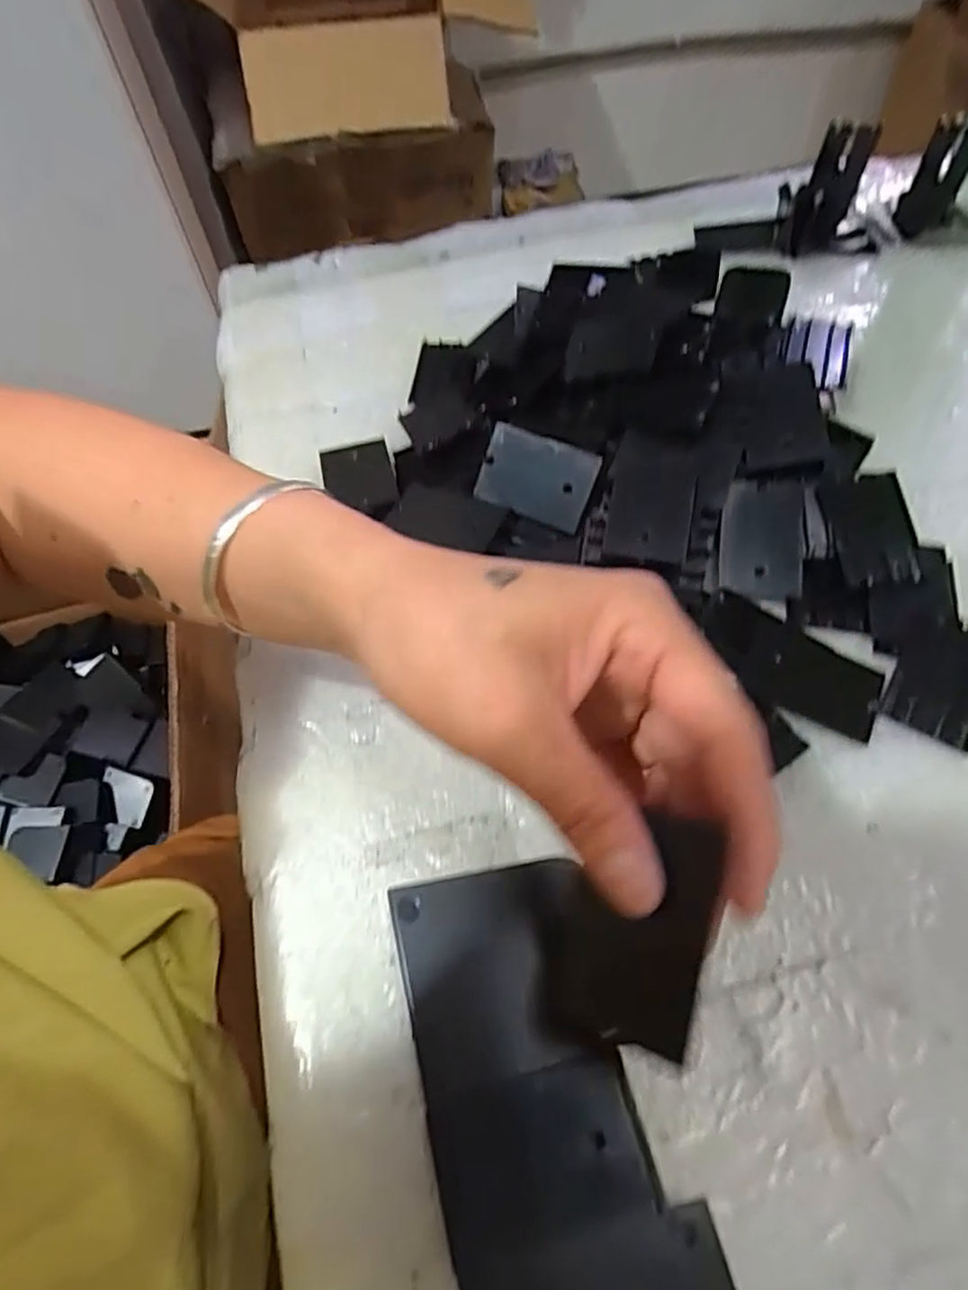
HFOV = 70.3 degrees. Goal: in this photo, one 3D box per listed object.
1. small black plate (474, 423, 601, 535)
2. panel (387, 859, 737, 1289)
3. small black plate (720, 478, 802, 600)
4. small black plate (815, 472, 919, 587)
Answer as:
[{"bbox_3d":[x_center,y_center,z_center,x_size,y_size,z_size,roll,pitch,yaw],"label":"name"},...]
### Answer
[{"bbox_3d":[0.024,-0.080,0.328,0.054,0.004,0.037,24,107,14],"label":"small black plate"},{"bbox_3d":[0.021,0.144,0.195,0.067,0.011,0.160,-16,59,-2],"label":"panel"},{"bbox_3d":[0.126,-0.048,0.313,0.036,0.004,0.055,5,76,5],"label":"small black plate"},{"bbox_3d":[0.176,-0.052,0.311,0.036,0.005,0.052,-13,74,1],"label":"small black plate"}]

